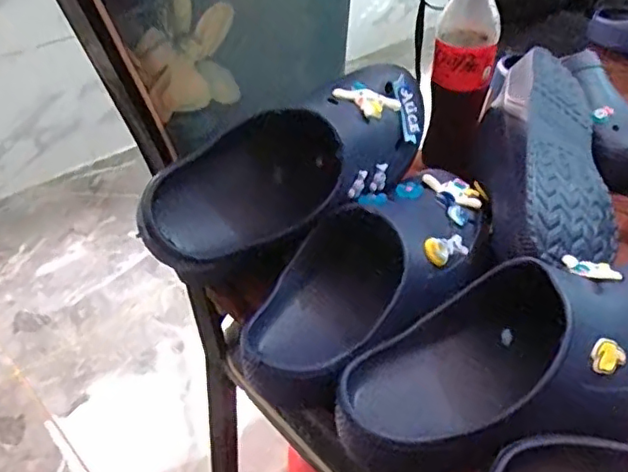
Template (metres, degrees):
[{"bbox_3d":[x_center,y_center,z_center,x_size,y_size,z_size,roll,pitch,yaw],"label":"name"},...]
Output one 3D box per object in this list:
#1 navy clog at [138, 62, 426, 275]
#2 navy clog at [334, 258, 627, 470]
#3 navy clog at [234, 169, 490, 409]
[{"bbox_3d":[-0.008,-0.057,0.547,0.104,0.108,0.285,30,49,32],"label":"navy clog"},{"bbox_3d":[0.157,0.084,0.437,0.294,0.089,0.129,-11,41,-12],"label":"navy clog"},{"bbox_3d":[0.058,0.030,0.508,0.117,0.082,0.278,31,49,33],"label":"navy clog"}]

